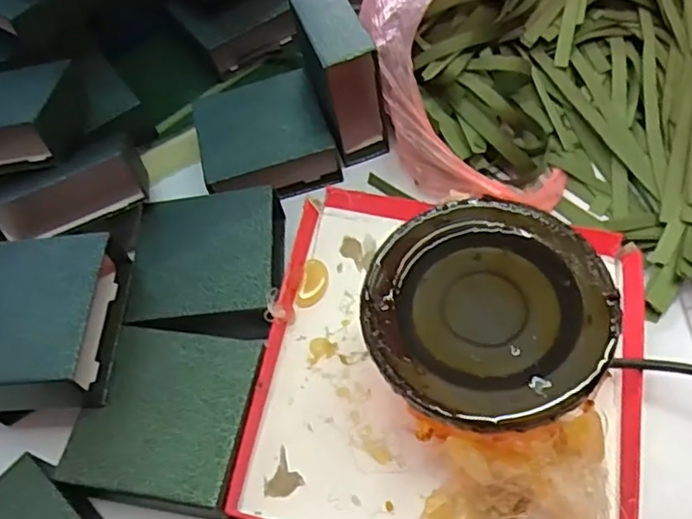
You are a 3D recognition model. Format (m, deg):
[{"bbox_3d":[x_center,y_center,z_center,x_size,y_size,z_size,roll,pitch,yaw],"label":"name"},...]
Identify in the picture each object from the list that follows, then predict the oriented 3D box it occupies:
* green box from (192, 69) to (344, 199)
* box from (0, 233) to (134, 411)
[{"bbox_3d":[-0.060,-0.087,0.444,0.092,0.039,0.085,-21,60,-6],"label":"green box"},{"bbox_3d":[-0.179,0.034,0.346,0.091,0.037,0.099,-3,60,4],"label":"box"}]

